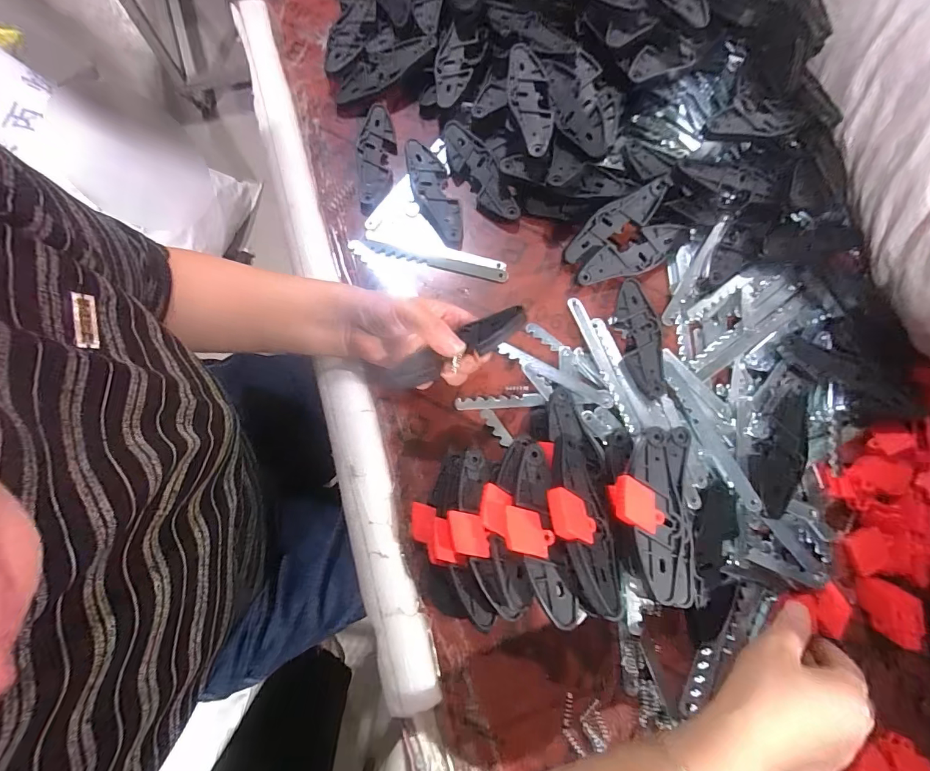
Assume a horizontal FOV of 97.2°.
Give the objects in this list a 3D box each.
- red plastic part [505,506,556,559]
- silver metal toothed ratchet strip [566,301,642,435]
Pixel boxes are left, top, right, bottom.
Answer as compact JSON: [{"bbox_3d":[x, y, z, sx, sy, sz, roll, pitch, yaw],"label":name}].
[{"bbox_3d":[0.047,0.107,0.299,0.037,0.005,0.031,10,75,0],"label":"red plastic part"},{"bbox_3d":[0.133,-0.021,0.394,0.013,0.006,0.144,-20,72,2],"label":"silver metal toothed ratchet strip"}]

